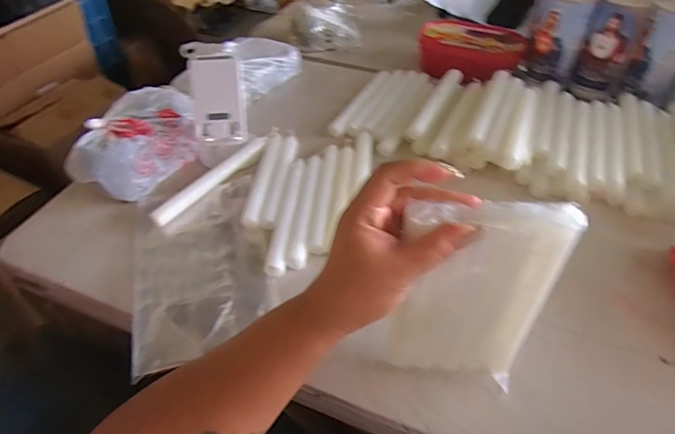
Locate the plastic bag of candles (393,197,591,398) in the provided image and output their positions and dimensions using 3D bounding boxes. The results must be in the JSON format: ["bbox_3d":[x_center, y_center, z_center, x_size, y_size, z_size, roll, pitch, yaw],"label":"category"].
[{"bbox_3d":[0.102,0.068,0.345,0.113,0.200,0.019,6,44,3],"label":"plastic bag of candles"}]

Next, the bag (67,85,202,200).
[{"bbox_3d":[-0.271,-0.108,0.595,0.117,0.068,0.172,17,49,18],"label":"bag"}]

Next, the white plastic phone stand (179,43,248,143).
[{"bbox_3d":[-0.164,-0.168,0.591,0.072,0.132,0.021,-10,10,2],"label":"white plastic phone stand"}]

